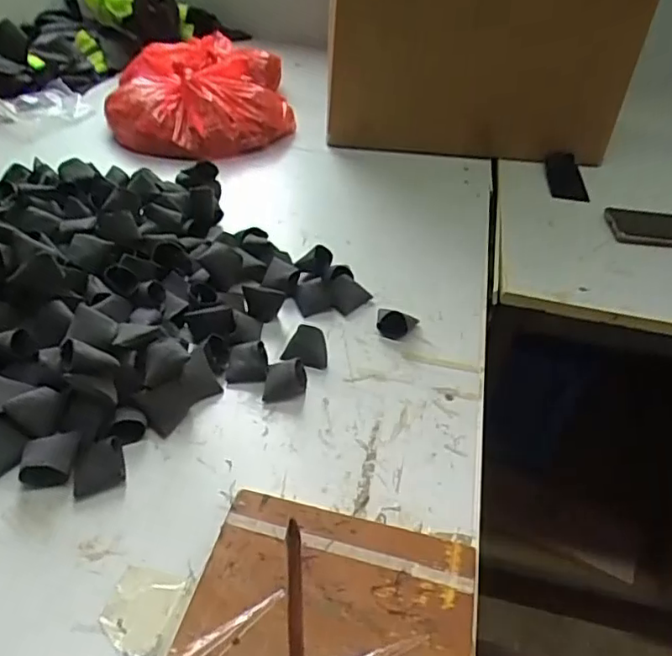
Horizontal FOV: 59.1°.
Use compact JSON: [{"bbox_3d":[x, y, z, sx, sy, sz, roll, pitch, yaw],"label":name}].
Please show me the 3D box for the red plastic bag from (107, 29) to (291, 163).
[{"bbox_3d":[-0.217,-0.385,0.957,0.275,0.091,0.311,-5,42,-13],"label":"red plastic bag"}]

